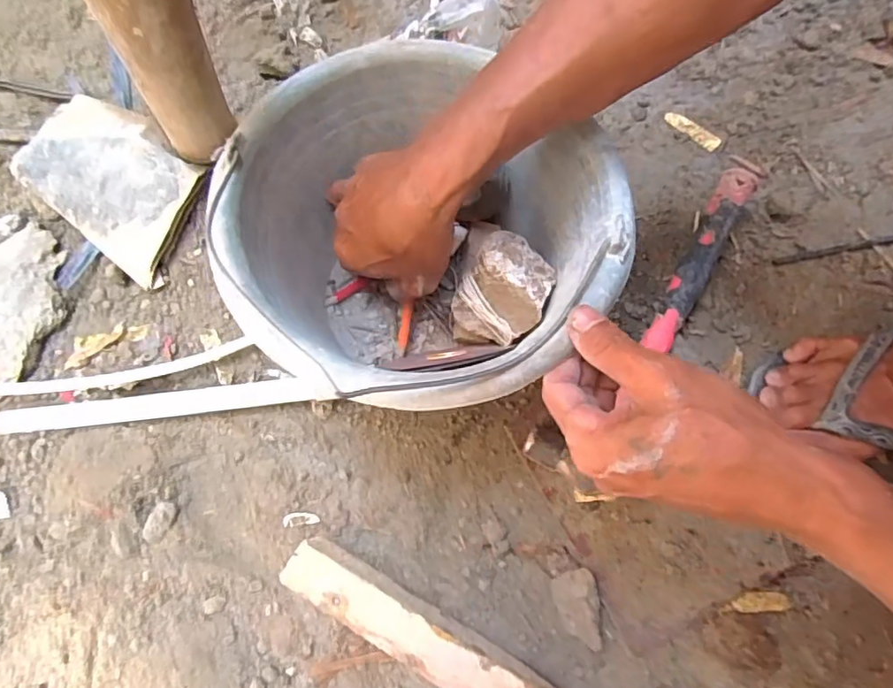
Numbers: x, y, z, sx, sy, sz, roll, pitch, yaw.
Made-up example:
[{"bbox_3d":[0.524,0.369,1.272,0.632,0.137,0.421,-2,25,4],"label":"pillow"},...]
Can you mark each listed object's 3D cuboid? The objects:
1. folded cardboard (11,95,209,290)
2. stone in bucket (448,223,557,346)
[{"bbox_3d":[-0.307,-0.154,0.536,0.180,0.034,0.117,37,77,9],"label":"folded cardboard"},{"bbox_3d":[0.041,-0.041,0.423,0.066,0.059,0.069,11,74,2],"label":"stone in bucket"}]

